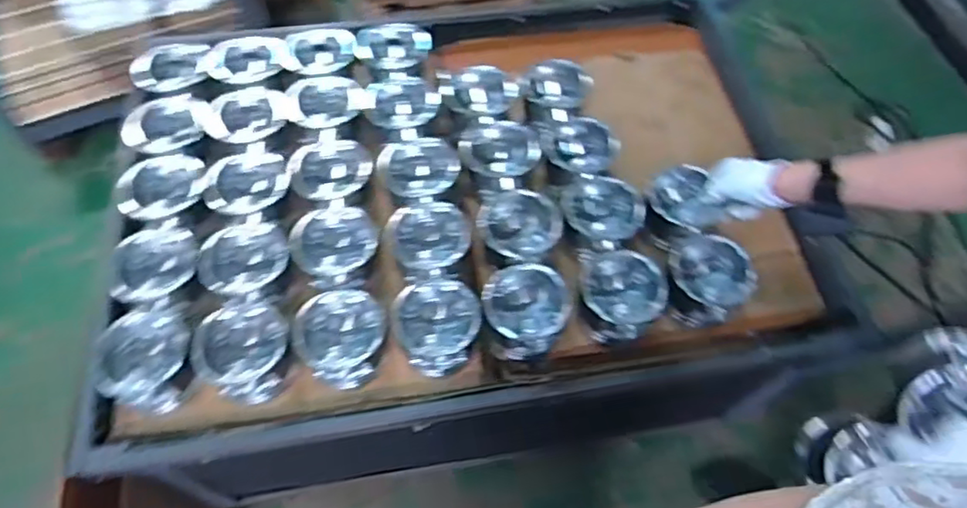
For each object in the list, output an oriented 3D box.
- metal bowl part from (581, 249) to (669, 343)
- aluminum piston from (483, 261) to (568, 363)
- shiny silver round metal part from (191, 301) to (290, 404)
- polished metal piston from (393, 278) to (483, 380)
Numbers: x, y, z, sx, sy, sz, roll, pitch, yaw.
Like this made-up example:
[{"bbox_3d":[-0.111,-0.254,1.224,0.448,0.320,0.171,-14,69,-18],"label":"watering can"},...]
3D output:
[{"bbox_3d":[0.197,0.060,0.880,0.114,0.089,0.123,1,61,-1],"label":"metal bowl part"},{"bbox_3d":[0.057,0.083,0.865,0.112,0.126,0.106,1,61,-1],"label":"aluminum piston"},{"bbox_3d":[-0.323,0.133,0.828,0.120,0.098,0.116,1,61,-1],"label":"shiny silver round metal part"},{"bbox_3d":[-0.063,0.107,0.854,0.113,0.105,0.106,1,61,-1],"label":"polished metal piston"}]

